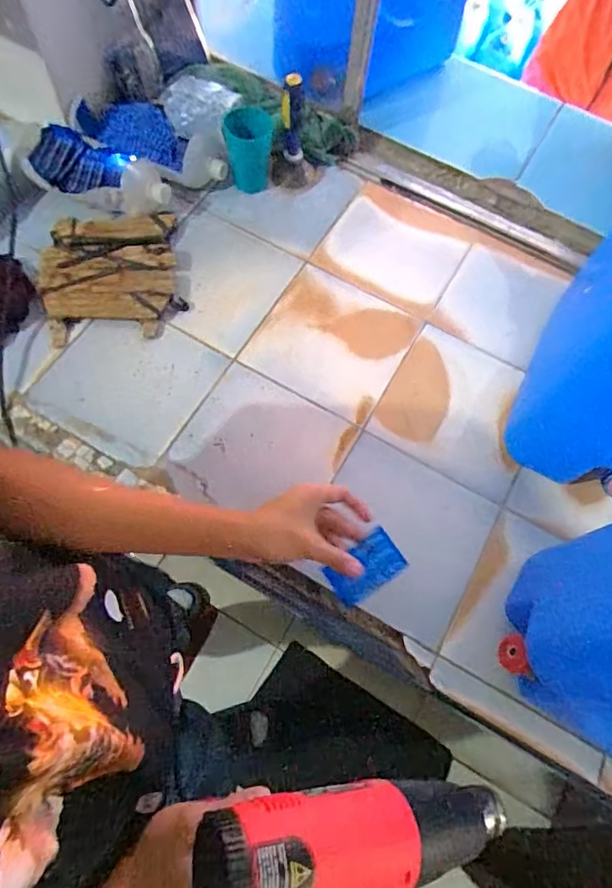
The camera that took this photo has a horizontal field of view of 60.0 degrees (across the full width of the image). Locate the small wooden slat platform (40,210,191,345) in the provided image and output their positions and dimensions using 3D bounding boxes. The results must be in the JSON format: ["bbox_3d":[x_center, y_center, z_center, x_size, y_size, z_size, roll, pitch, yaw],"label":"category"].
[{"bbox_3d":[-0.278,-0.242,0.753,0.186,0.028,0.209,-12,69,-7],"label":"small wooden slat platform"}]

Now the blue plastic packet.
[{"bbox_3d":[0.060,0.129,0.547,0.078,0.011,0.049,-36,85,5],"label":"blue plastic packet"}]

